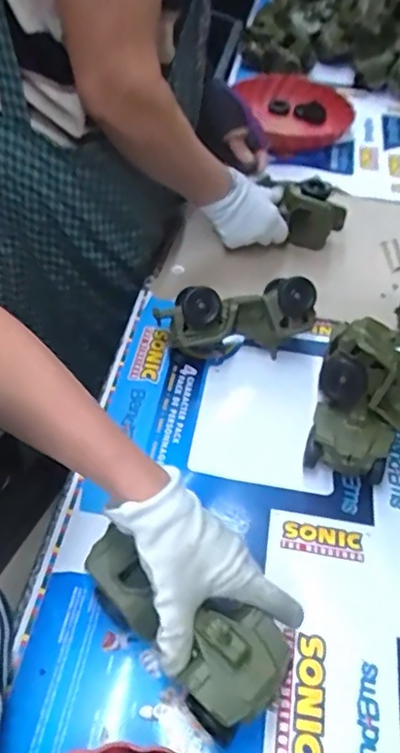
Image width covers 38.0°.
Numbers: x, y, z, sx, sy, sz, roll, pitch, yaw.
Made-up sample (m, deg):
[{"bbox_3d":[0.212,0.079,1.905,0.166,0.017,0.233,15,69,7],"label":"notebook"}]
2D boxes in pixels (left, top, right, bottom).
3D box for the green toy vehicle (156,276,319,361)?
[{"bbox_3d":[0.041,-0.067,0.689,0.175,0.087,0.071,-13,51,-13],"label":"green toy vehicle"}]

